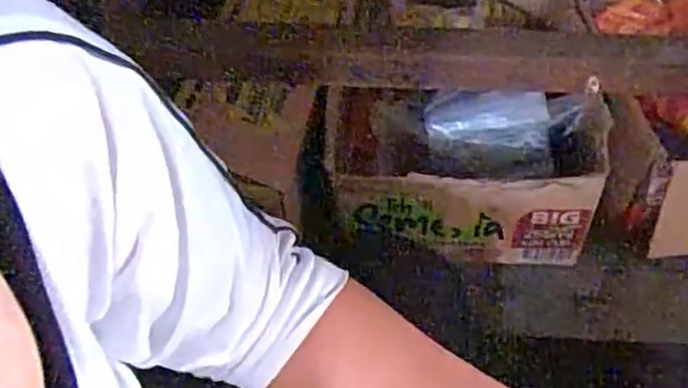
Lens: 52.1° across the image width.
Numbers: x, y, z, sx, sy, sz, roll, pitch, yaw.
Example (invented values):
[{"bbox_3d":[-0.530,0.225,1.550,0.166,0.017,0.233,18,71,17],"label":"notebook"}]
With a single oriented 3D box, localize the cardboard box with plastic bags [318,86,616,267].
[{"bbox_3d":[0.115,-0.015,0.698,0.246,0.117,0.150,8,56,9],"label":"cardboard box with plastic bags"}]

